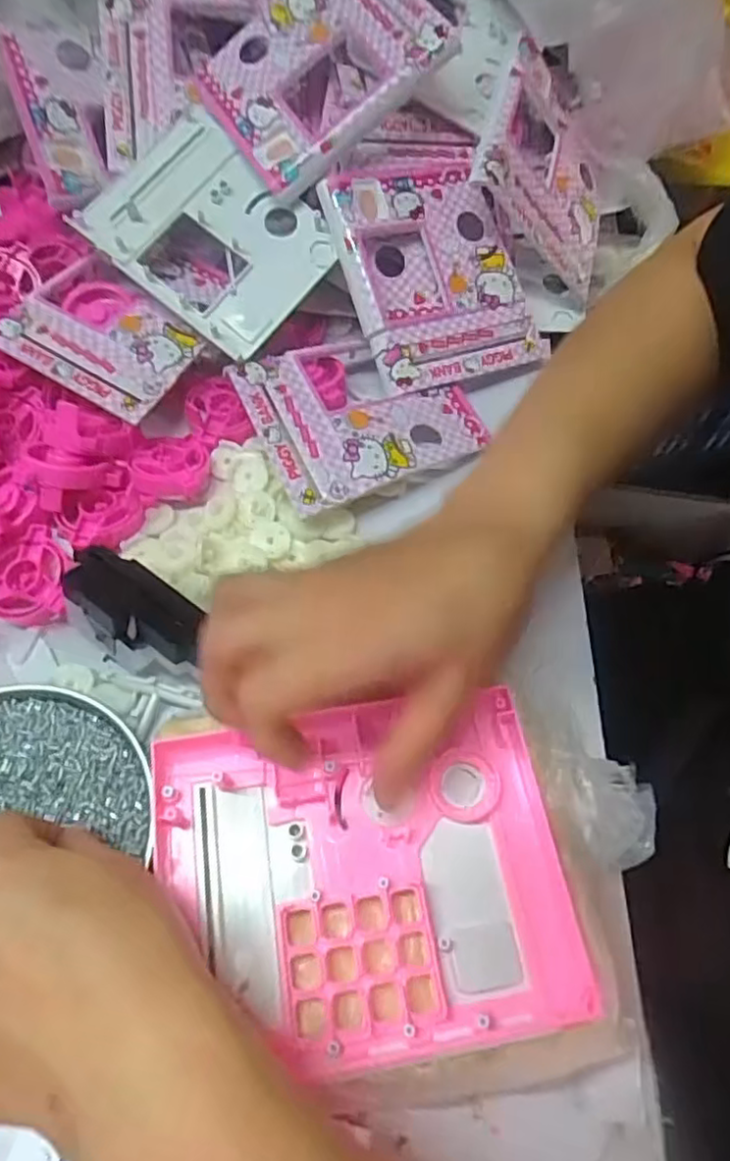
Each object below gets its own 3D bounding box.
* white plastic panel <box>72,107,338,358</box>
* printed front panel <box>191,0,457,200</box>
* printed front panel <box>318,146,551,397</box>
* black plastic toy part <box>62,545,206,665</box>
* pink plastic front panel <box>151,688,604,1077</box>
[{"bbox_3d":[-0.103,-0.226,0.431,0.151,0.022,0.113,40,78,4],"label":"white plastic panel"},{"bbox_3d":[-0.032,-0.331,0.422,0.139,0.017,0.126,-34,77,6],"label":"printed front panel"},{"bbox_3d":[0.046,-0.208,0.442,0.119,0.015,0.149,-19,91,-19],"label":"printed front panel"},{"bbox_3d":[-0.116,0.014,0.339,0.076,0.025,0.039,33,64,14],"label":"black plastic toy part"},{"bbox_3d":[-0.001,0.120,0.277,0.160,0.017,0.134,-8,62,-8],"label":"pink plastic front panel"}]

